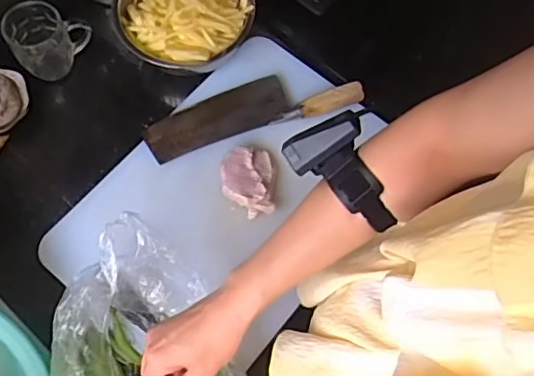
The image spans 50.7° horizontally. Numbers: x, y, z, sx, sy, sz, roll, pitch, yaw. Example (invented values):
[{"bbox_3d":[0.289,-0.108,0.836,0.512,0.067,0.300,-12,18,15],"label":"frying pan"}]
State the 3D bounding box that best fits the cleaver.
[{"bbox_3d":[-0.020,-0.112,0.770,0.291,0.033,0.080,-16,70,-9],"label":"cleaver"}]

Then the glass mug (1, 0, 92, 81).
[{"bbox_3d":[-0.297,-0.207,0.762,0.097,0.083,0.073,-36,75,-15],"label":"glass mug"}]

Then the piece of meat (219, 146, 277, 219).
[{"bbox_3d":[-0.025,-0.012,0.718,0.066,0.027,0.091,-2,69,-3],"label":"piece of meat"}]

